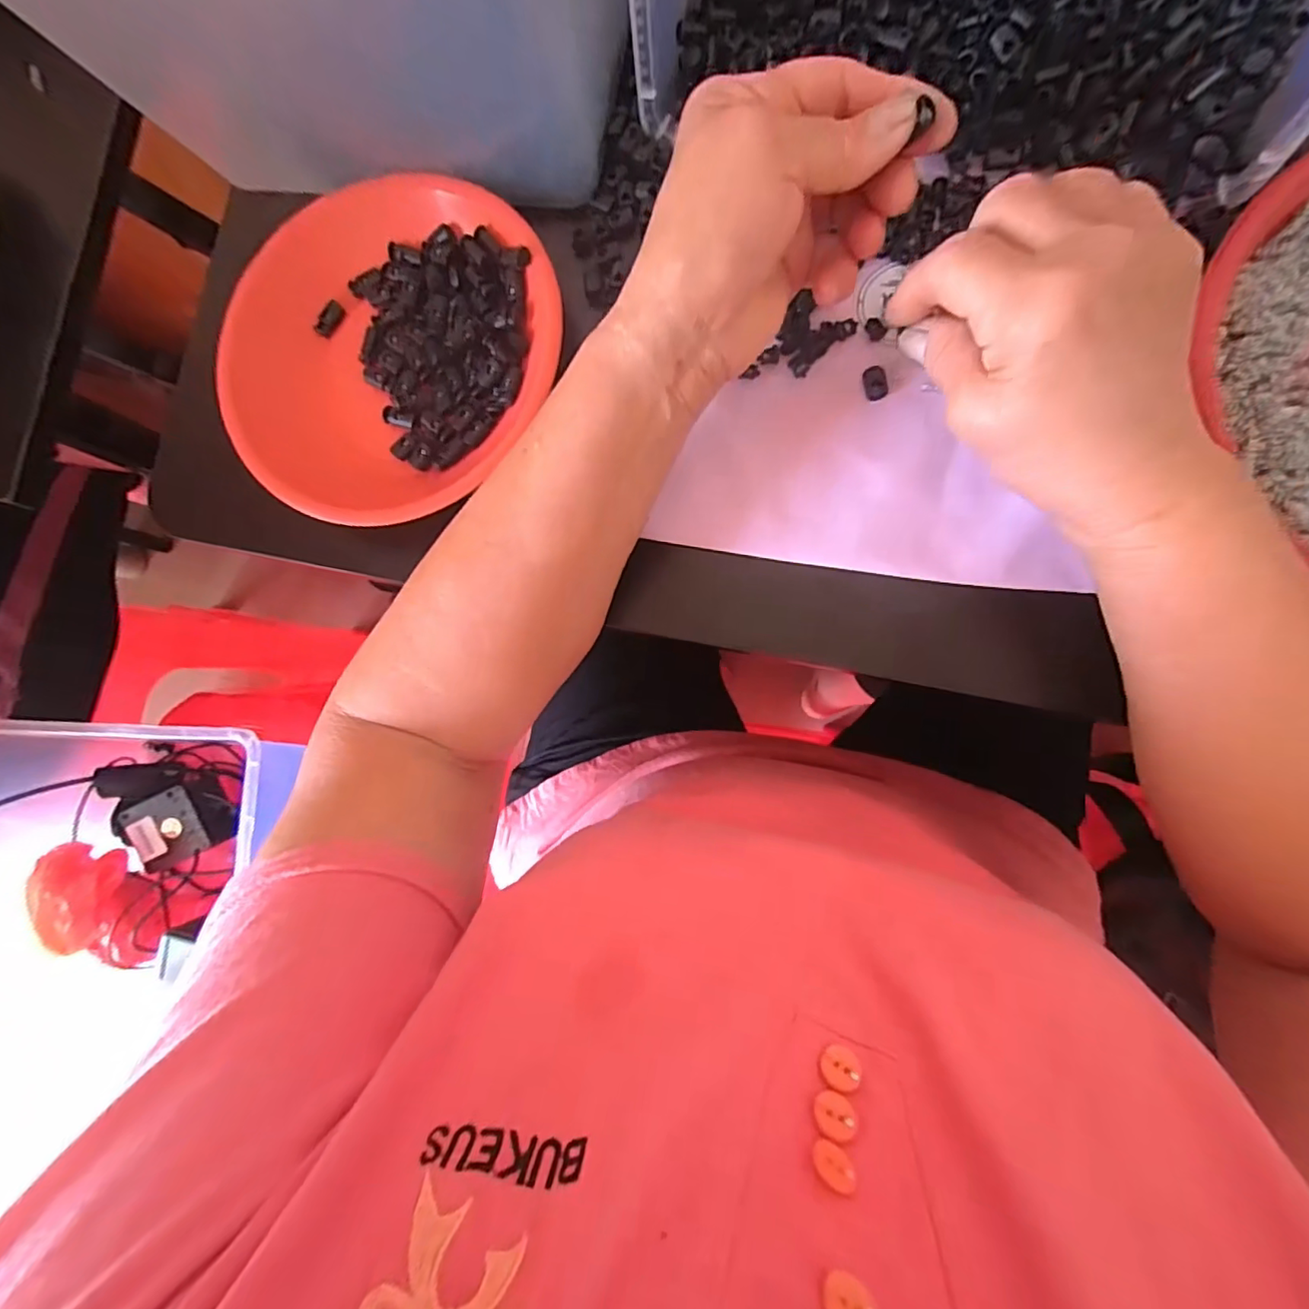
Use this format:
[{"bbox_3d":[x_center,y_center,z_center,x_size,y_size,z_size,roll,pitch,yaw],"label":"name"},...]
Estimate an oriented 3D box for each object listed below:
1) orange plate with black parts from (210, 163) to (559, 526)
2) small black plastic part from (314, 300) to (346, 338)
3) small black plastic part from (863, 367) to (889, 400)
[{"bbox_3d":[-0.152,-0.173,0.319,0.184,0.030,0.187,-1,85,8],"label":"orange plate with black parts"},{"bbox_3d":[-0.196,-0.202,0.340,0.009,0.006,0.021,39,91,10],"label":"small black plastic part"},{"bbox_3d":[0.113,-0.140,0.289,0.011,0.005,0.017,-13,83,7],"label":"small black plastic part"}]

